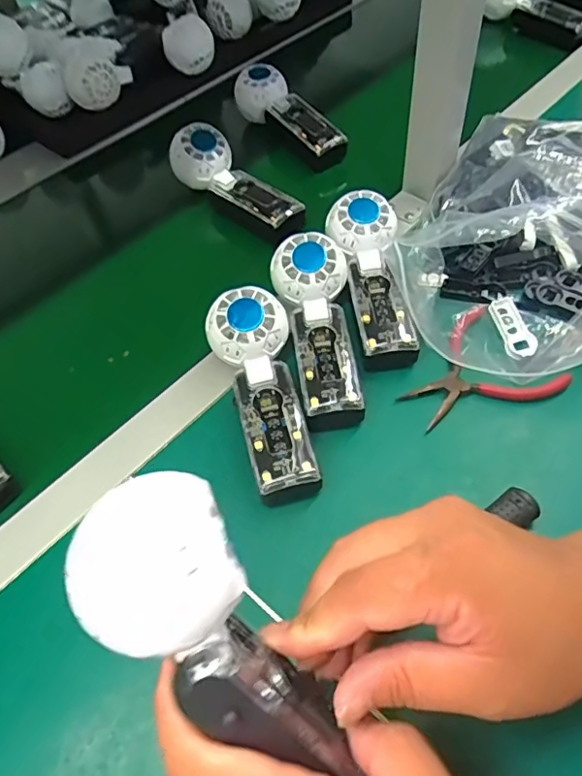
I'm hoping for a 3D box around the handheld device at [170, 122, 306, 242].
[{"bbox_3d":[-0.054,-0.213,0.562,0.154,0.056,0.051,36,65,25],"label":"handheld device"}]

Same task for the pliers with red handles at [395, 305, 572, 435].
[{"bbox_3d":[0.141,-0.013,0.431,0.113,0.015,0.098,-27,57,-14],"label":"pliers with red handles"}]

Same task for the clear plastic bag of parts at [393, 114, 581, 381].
[{"bbox_3d":[0.236,-0.146,0.479,0.261,0.076,0.337,28,62,22],"label":"clear plastic bag of parts"}]

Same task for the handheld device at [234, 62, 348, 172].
[{"bbox_3d":[-0.001,-0.322,0.647,0.050,0.055,0.157,-34,58,-20],"label":"handheld device"}]

